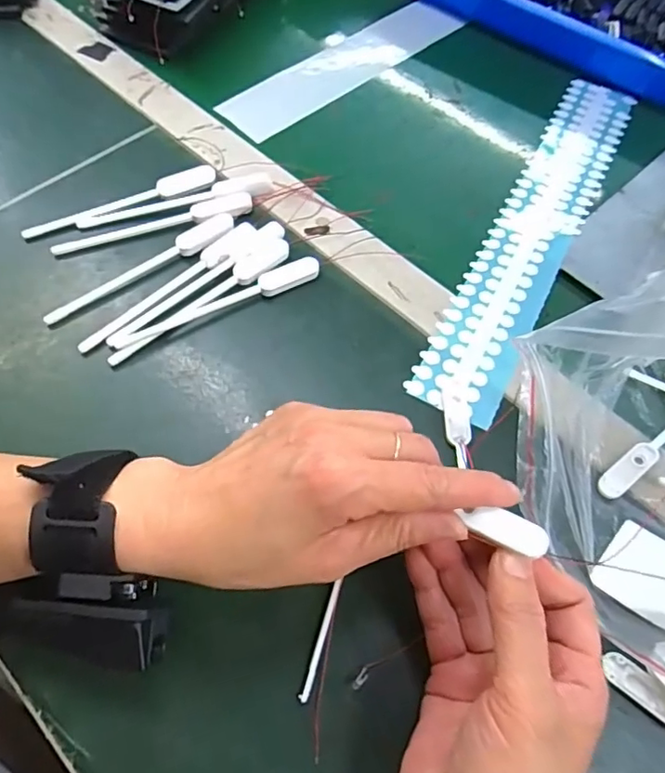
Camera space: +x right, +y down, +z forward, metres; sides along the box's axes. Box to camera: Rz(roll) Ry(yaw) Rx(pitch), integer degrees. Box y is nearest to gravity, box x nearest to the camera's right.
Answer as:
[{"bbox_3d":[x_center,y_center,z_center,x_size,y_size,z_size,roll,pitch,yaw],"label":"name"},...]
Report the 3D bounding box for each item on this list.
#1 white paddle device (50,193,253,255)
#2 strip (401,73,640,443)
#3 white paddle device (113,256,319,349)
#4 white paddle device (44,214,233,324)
[{"bbox_3d":[-0.130,-0.119,0.415,0.145,0.010,0.017,-15,63,-10],"label":"white paddle device"},{"bbox_3d":[0.159,-0.124,0.439,0.060,0.005,0.390,26,63,13],"label":"strip"},{"bbox_3d":[-0.075,-0.056,0.380,0.144,0.007,0.015,-25,65,-15],"label":"white paddle device"},{"bbox_3d":[-0.130,-0.081,0.394,0.145,0.009,0.021,-36,68,-19],"label":"white paddle device"}]

